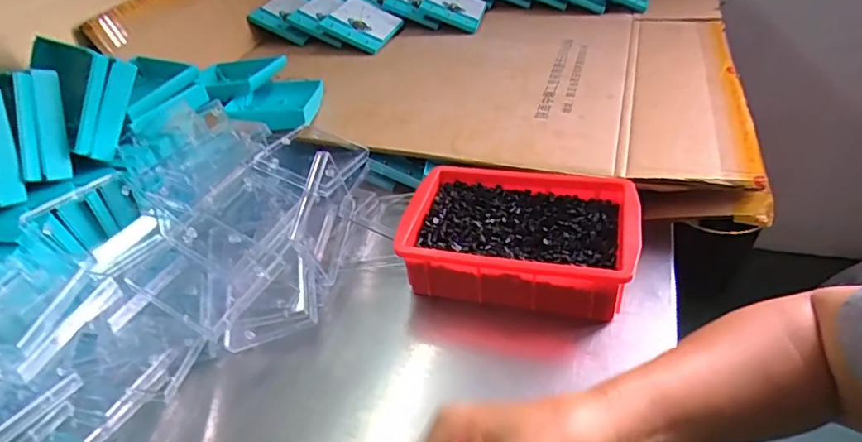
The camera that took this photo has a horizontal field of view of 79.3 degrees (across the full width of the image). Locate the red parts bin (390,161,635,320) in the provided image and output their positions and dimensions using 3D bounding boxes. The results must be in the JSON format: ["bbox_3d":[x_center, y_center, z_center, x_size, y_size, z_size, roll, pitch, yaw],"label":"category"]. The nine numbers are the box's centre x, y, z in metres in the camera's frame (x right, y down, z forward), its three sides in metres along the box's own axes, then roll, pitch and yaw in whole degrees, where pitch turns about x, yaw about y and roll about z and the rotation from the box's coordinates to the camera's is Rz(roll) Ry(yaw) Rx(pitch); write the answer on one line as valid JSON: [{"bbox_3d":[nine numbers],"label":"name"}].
[{"bbox_3d":[0.082,0.016,0.493,0.197,0.069,0.140,4,39,15],"label":"red parts bin"}]

